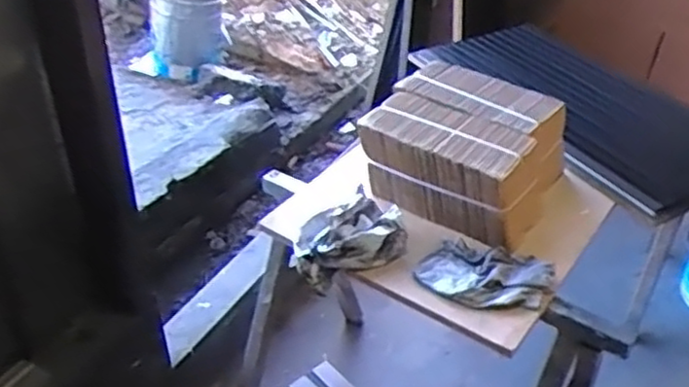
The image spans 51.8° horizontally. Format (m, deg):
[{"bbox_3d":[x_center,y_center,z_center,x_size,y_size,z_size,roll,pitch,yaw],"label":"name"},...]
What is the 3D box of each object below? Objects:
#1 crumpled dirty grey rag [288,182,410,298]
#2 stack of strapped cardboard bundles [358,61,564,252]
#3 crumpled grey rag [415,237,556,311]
[{"bbox_3d":[0.007,0.095,1.291,0.195,0.122,0.121,-16,40,-22],"label":"crumpled dirty grey rag"},{"bbox_3d":[0.246,-0.104,1.427,0.349,0.142,0.343,21,41,24],"label":"stack of strapped cardboard bundles"},{"bbox_3d":[0.244,0.142,1.238,0.221,0.025,0.128,14,38,15],"label":"crumpled grey rag"}]

